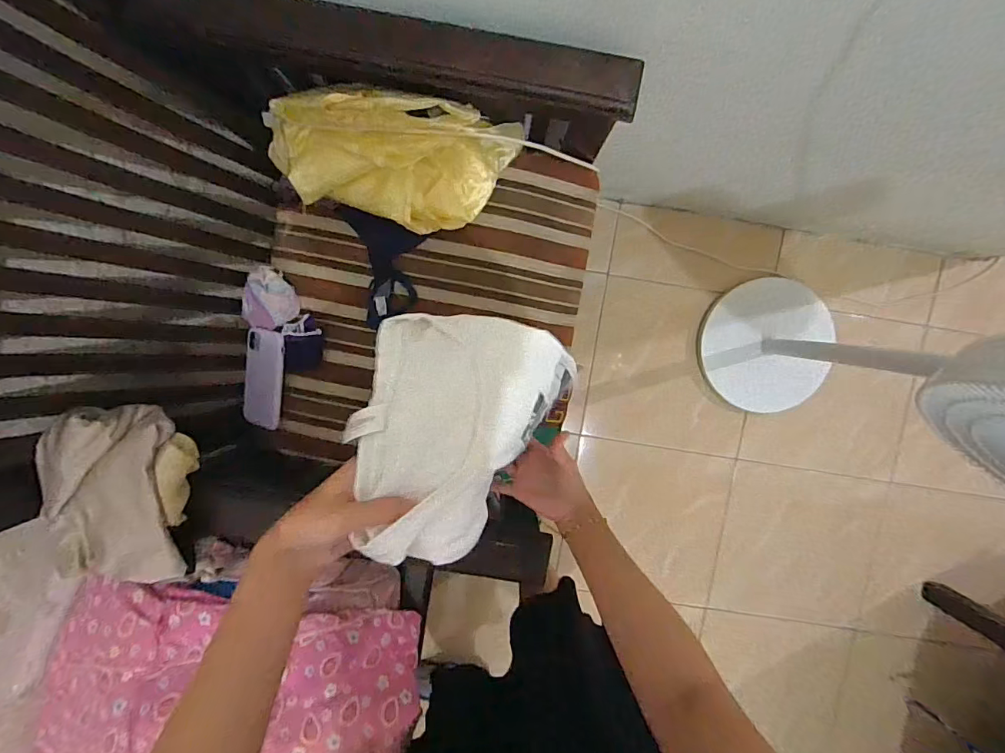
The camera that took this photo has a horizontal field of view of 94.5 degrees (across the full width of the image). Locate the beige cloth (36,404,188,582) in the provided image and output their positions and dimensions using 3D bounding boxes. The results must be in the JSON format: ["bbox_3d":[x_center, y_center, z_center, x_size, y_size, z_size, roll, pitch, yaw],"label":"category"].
[{"bbox_3d":[-0.455,0.140,0.544,0.127,0.069,0.204,-7,96,0],"label":"beige cloth"}]

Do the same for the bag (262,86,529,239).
[{"bbox_3d":[-0.130,-0.286,0.626,0.330,0.141,0.151,-3,96,-16],"label":"bag"}]

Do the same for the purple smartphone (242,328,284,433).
[{"bbox_3d":[-0.379,0.003,0.732,0.071,0.012,0.153,8,98,16],"label":"purple smartphone"}]

